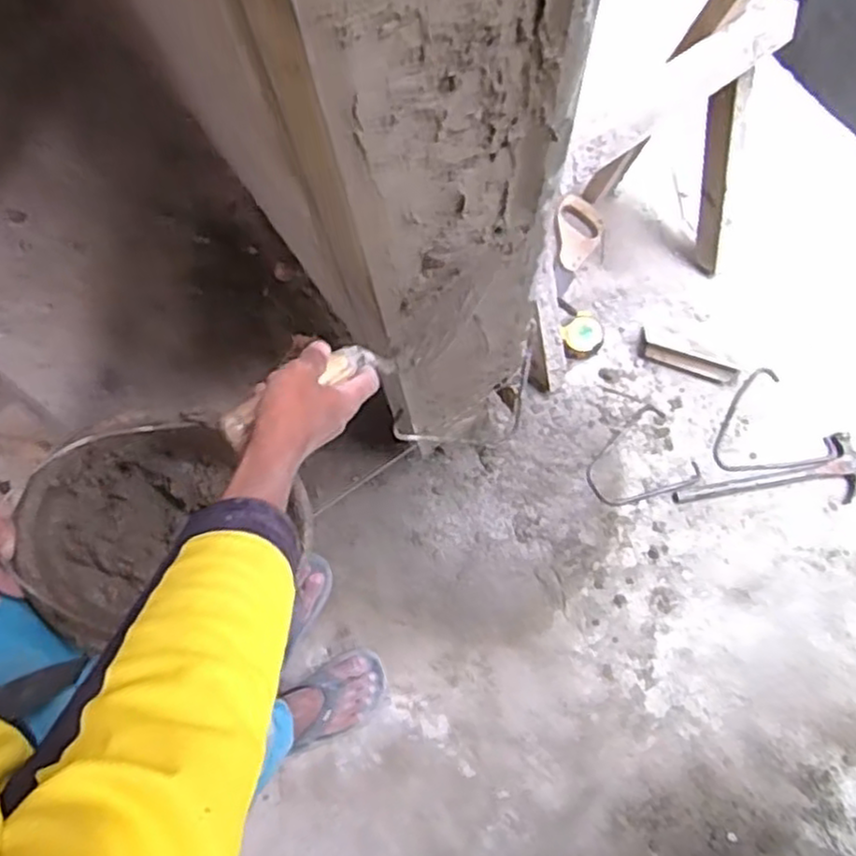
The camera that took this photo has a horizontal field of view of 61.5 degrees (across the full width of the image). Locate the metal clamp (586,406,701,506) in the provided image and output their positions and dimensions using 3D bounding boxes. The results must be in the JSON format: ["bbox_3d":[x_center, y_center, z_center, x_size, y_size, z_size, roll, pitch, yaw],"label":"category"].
[{"bbox_3d":[0.383,0.066,1.322,0.189,0.018,0.161,-28,73,-7],"label":"metal clamp"}]

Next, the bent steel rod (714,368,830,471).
[{"bbox_3d":[0.611,-0.013,1.320,0.189,0.017,0.191,-9,76,1],"label":"bent steel rod"}]

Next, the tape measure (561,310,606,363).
[{"bbox_3d":[0.290,-0.178,1.374,0.085,0.045,0.093,-8,76,1],"label":"tape measure"}]

